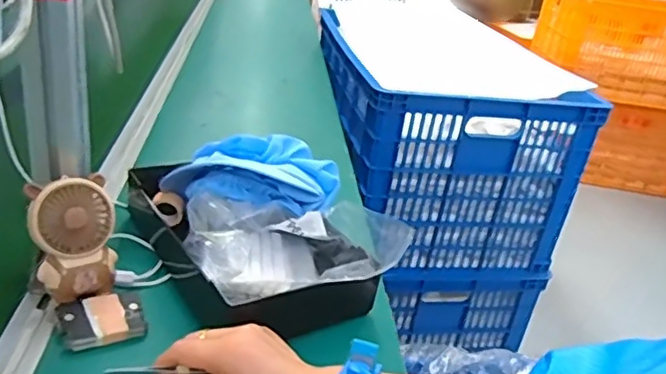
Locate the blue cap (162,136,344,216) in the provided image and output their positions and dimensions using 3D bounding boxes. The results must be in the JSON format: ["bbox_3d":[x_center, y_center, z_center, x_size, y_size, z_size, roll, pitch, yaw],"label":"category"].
[{"bbox_3d":[-0.083,-0.017,0.648,0.176,0.068,0.091,-6,32,-19],"label":"blue cap"}]

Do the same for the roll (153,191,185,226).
[{"bbox_3d":[-0.177,0.023,0.657,0.030,0.034,0.020,-4,31,-16],"label":"roll"}]

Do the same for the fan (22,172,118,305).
[{"bbox_3d":[-0.226,0.044,0.535,0.069,0.089,0.063,-10,33,-25],"label":"fan"}]

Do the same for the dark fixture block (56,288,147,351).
[{"bbox_3d":[-0.198,0.113,0.526,0.067,0.014,0.053,-15,36,-32],"label":"dark fixture block"}]

